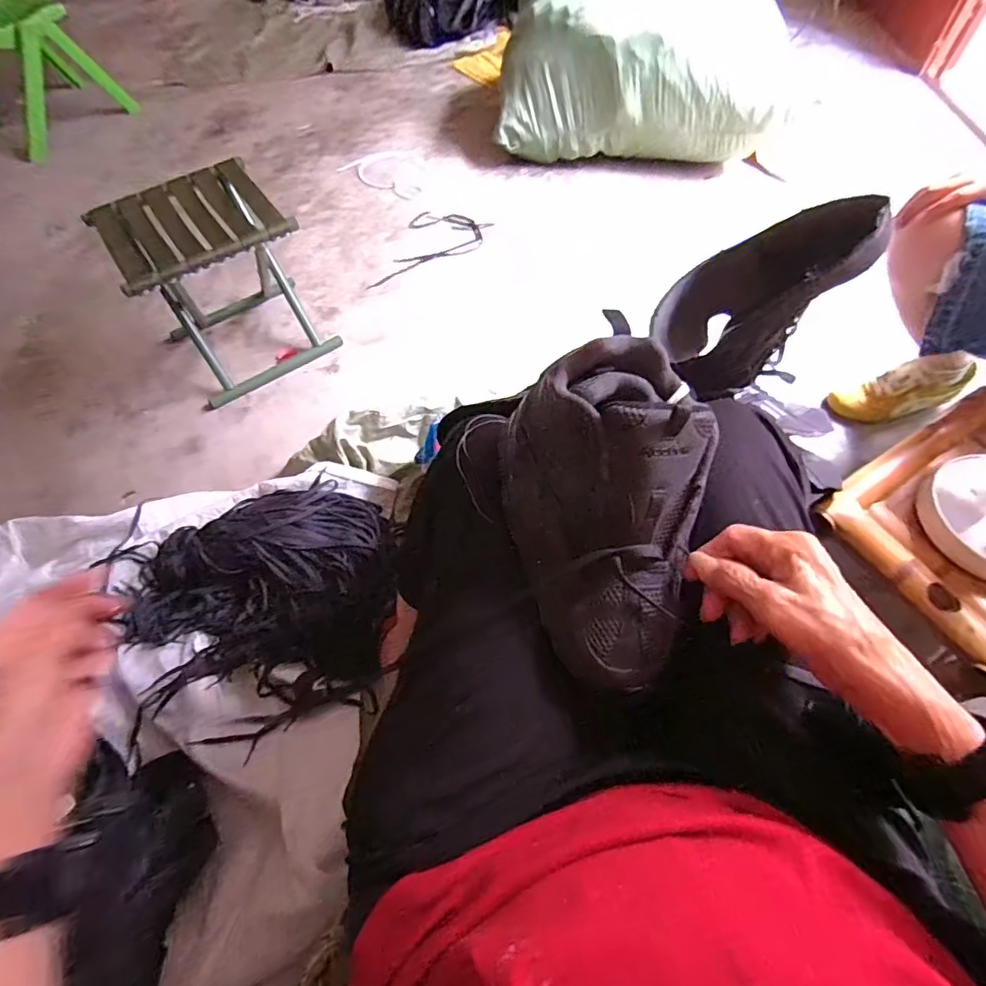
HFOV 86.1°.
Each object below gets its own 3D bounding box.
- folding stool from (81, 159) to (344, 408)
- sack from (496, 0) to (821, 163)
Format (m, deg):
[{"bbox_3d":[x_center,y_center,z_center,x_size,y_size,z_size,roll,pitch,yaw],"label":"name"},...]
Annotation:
[{"bbox_3d":[-0.537,-0.410,1.071,0.294,0.318,0.272,-32,64,-15],"label":"folding stool"},{"bbox_3d":[0.438,-1.184,1.390,0.742,0.357,0.469,11,61,8],"label":"sack"}]

